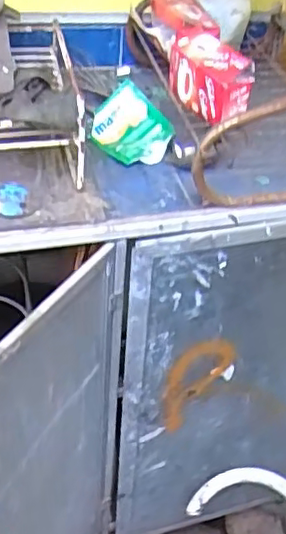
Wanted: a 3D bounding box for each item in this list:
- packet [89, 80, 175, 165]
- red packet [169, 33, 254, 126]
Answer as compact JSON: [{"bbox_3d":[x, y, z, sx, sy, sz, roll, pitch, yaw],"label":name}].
[{"bbox_3d":[-0.017,-0.179,0.807,0.084,0.030,0.122,-36,63,6],"label":"packet"},{"bbox_3d":[0.079,-0.223,0.743,0.047,0.075,0.129,-18,45,-28],"label":"red packet"}]

